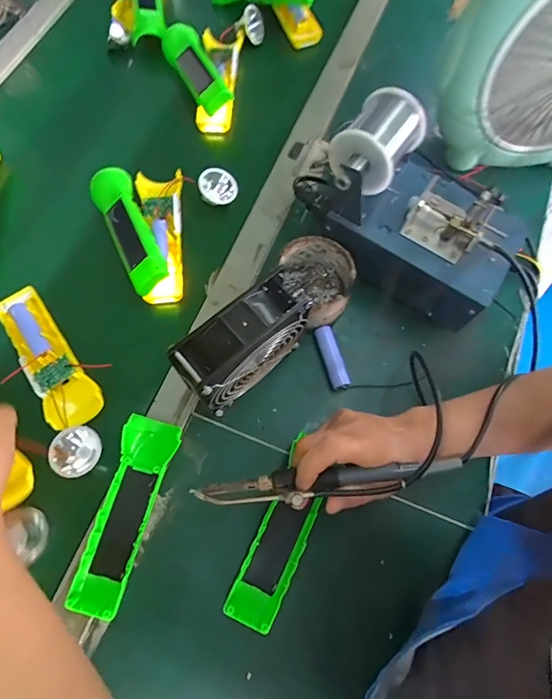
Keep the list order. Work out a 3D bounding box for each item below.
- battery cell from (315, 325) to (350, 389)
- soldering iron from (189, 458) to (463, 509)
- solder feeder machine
[{"bbox_3d":[0.060,0.008,0.415,0.021,0.018,0.065,-16,71,-7],"label":"battery cell"},{"bbox_3d":[0.039,0.103,0.310,0.205,0.034,0.027,-7,70,2],"label":"soldering iron"},{"bbox_3d":[0.133,-0.148,0.410,0.230,0.135,0.141,27,71,9],"label":"solder feeder machine"}]

